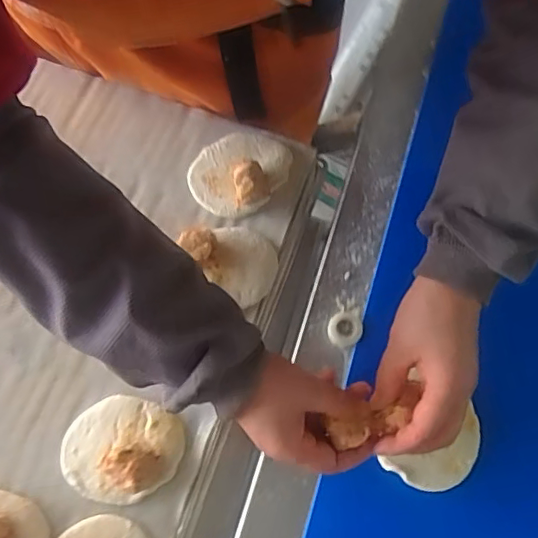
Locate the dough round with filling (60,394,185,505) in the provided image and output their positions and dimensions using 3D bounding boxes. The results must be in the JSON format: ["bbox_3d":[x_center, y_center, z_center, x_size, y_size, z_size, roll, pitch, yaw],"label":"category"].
[{"bbox_3d":[-0.127,0.153,0.477,0.101,0.034,0.084,11,71,1],"label":"dough round with filling"}]

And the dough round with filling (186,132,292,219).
[{"bbox_3d":[-0.031,-0.106,0.568,0.085,0.031,0.103,40,74,11],"label":"dough round with filling"}]

